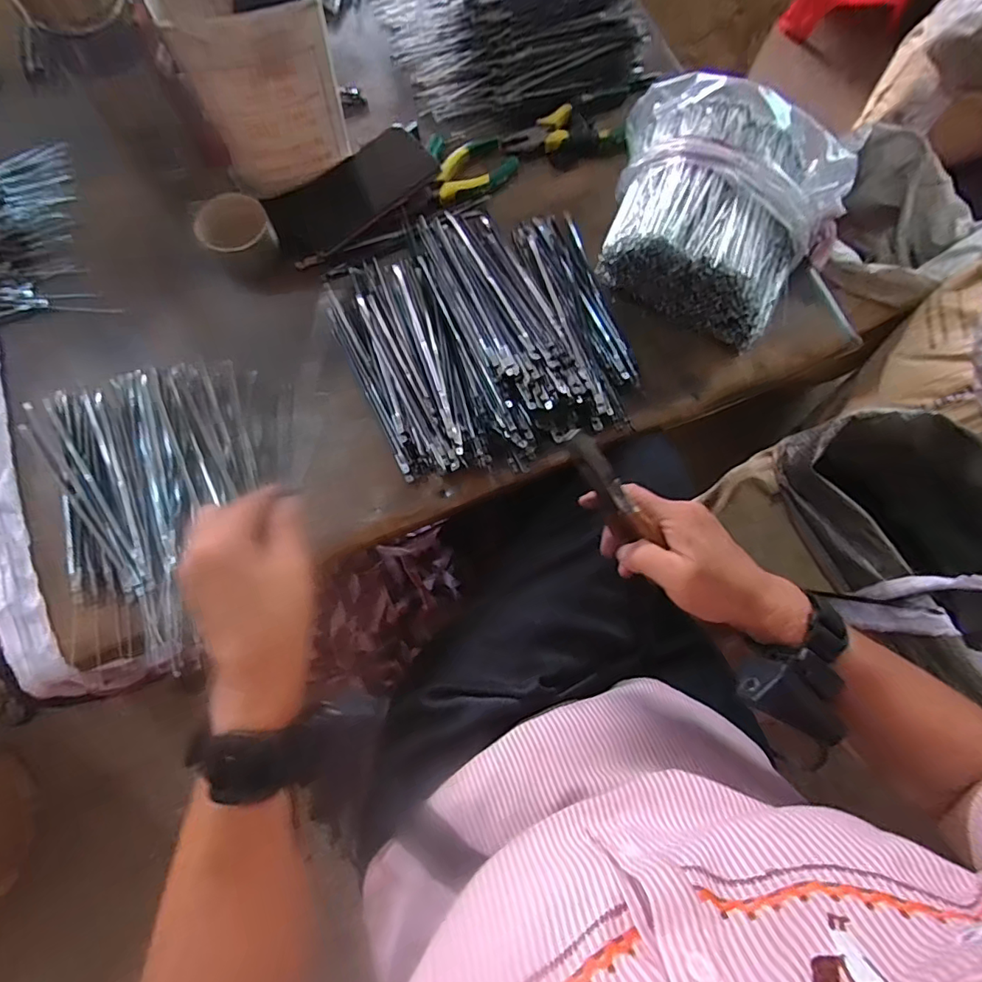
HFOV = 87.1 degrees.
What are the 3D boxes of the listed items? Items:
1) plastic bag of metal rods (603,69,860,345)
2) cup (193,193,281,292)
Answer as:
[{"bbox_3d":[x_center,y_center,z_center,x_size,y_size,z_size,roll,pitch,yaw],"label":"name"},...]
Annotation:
[{"bbox_3d":[0.215,-0.269,0.487,0.225,0.076,0.200,27,76,4],"label":"plastic bag of metal rods"},{"bbox_3d":[-0.232,-0.232,0.477,0.052,0.057,0.053,1,76,-3],"label":"cup"}]

